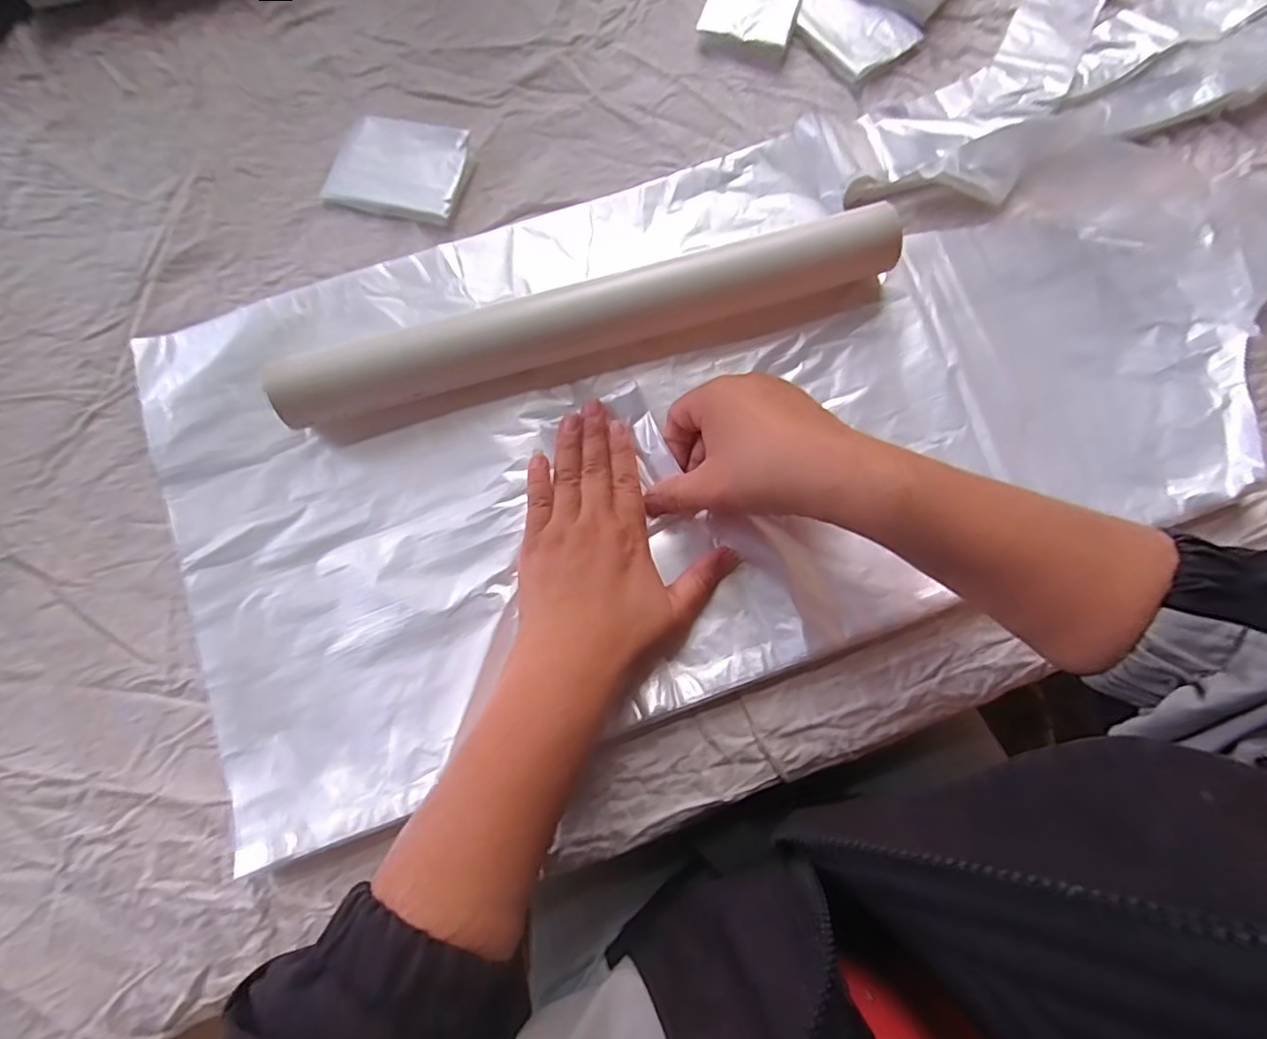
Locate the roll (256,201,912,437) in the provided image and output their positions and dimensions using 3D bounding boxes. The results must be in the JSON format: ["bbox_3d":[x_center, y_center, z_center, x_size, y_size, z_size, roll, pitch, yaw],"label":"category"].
[{"bbox_3d":[-0.022,-0.119,0.353,0.355,0.035,0.036,-16,78,-4],"label":"roll"}]

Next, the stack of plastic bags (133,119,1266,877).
[{"bbox_3d":[0.049,-0.067,0.356,0.617,0.021,0.310,-17,78,-4],"label":"stack of plastic bags"}]

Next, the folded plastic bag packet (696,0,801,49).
[{"bbox_3d":[0.087,-0.374,0.434,0.064,0.009,0.081,15,78,3],"label":"folded plastic bag packet"}]

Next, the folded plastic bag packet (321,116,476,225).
[{"bbox_3d":[-0.155,-0.232,0.401,0.086,0.013,0.064,12,77,2],"label":"folded plastic bag packet"}]

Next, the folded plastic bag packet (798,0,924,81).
[{"bbox_3d":[0.155,-0.350,0.429,0.060,0.008,0.079,-36,80,-8],"label":"folded plastic bag packet"}]

